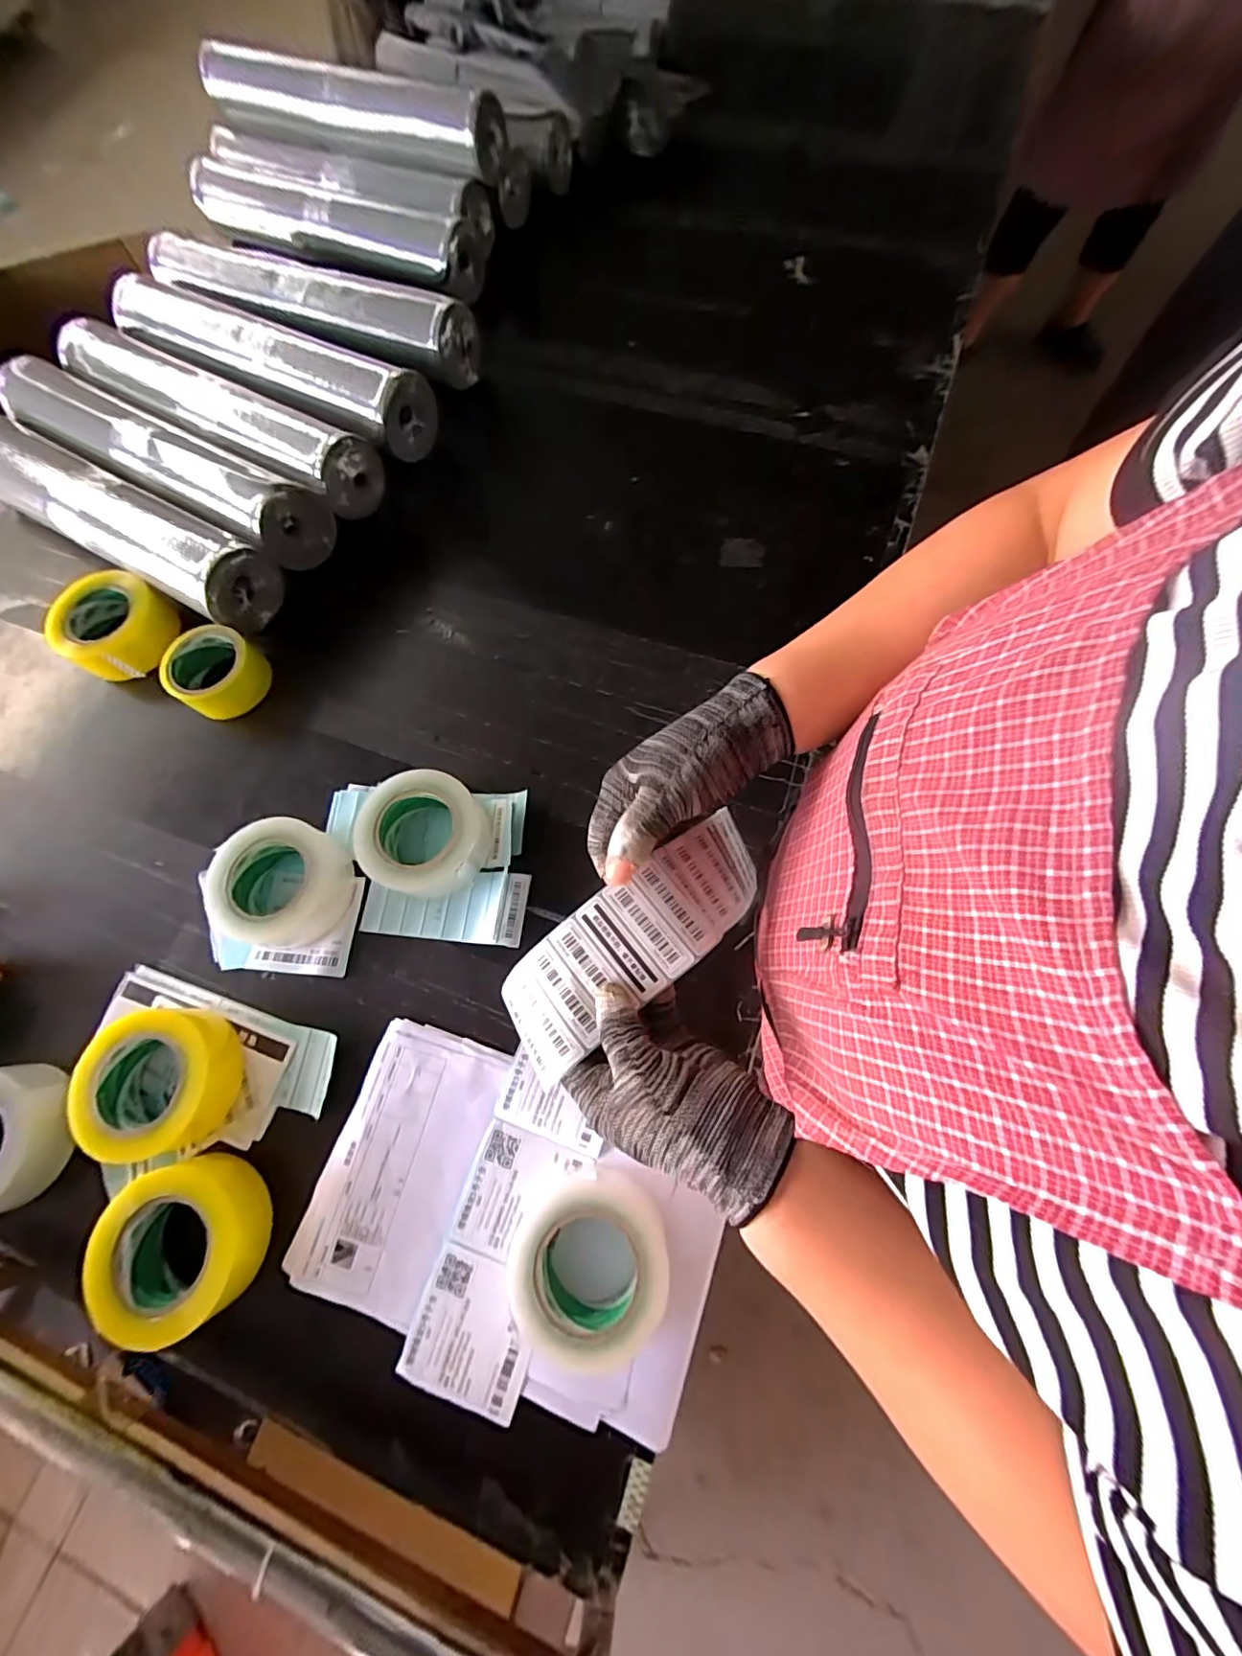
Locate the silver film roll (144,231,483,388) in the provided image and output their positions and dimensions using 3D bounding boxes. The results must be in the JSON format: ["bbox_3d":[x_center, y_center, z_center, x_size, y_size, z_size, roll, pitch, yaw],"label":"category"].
[{"bbox_3d":[-0.457,-0.770,0.808,0.534,0.069,0.085,22,73,11],"label":"silver film roll"}]

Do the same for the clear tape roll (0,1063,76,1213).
[{"bbox_3d":[-0.581,0.284,0.496,0.114,0.059,0.121,-1,70,3],"label":"clear tape roll"}]

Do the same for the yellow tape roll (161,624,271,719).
[{"bbox_3d":[-0.469,-0.180,0.642,0.089,0.057,0.095,-1,70,3],"label":"yellow tape roll"}]

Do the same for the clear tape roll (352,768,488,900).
[{"bbox_3d":[-0.197,0.006,0.558,0.118,0.059,0.119,-1,70,3],"label":"clear tape roll"}]

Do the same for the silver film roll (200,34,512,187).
[{"bbox_3d":[-0.427,-1.136,0.870,0.531,0.087,0.085,22,73,10],"label":"silver film roll"}]

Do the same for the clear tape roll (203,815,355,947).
[{"bbox_3d":[-0.343,0.055,0.556,0.122,0.057,0.124,-2,70,2],"label":"clear tape roll"}]

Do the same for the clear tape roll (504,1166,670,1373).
[{"bbox_3d":[-0.025,0.344,0.431,0.121,0.054,0.133,24,73,11],"label":"clear tape roll"}]

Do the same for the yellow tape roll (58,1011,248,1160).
[{"bbox_3d":[-0.422,0.230,0.501,0.117,0.048,0.124,3,70,4],"label":"yellow tape roll"}]

